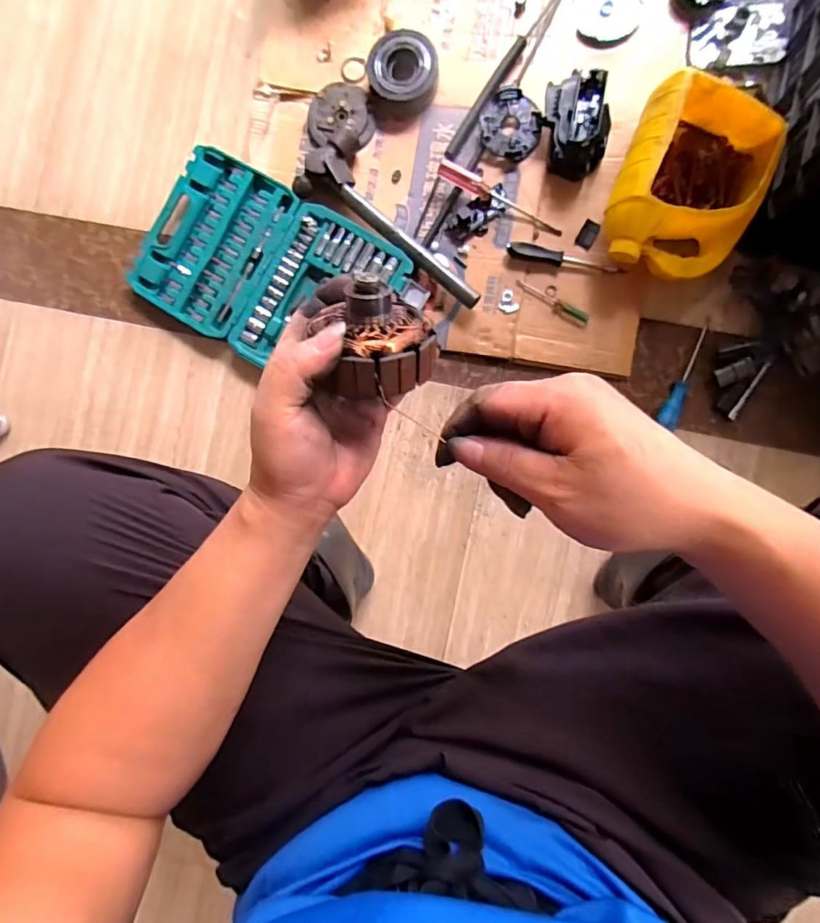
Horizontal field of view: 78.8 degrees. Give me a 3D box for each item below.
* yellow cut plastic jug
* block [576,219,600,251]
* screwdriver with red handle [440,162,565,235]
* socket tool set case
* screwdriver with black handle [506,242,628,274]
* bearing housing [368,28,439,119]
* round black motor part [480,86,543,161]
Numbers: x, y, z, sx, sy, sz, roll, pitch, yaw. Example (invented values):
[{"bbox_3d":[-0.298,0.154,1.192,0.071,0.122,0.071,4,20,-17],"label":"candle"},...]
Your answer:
[{"bbox_3d":[0.363,-0.353,0.648,0.178,0.117,0.207,14,89,8],"label":"yellow cut plastic jug"},{"bbox_3d":[0.260,-0.331,0.727,0.024,0.006,0.042,28,91,8],"label":"block"},{"bbox_3d":[0.132,-0.383,0.723,0.196,0.036,0.020,28,91,8],"label":"screwdriver with red handle"},{"bbox_3d":[-0.224,-0.292,0.768,0.399,0.038,0.251,30,91,8],"label":"socket tool set case"},{"bbox_3d":[0.221,-0.288,0.708,0.166,0.025,0.018,14,89,8],"label":"screwdriver with black handle"},{"bbox_3d":[-0.011,-0.583,0.749,0.102,0.039,0.103,0,87,7],"label":"bearing housing"},{"bbox_3d":[0.148,-0.493,0.736,0.082,0.026,0.091,-36,83,4],"label":"round black motor part"}]

